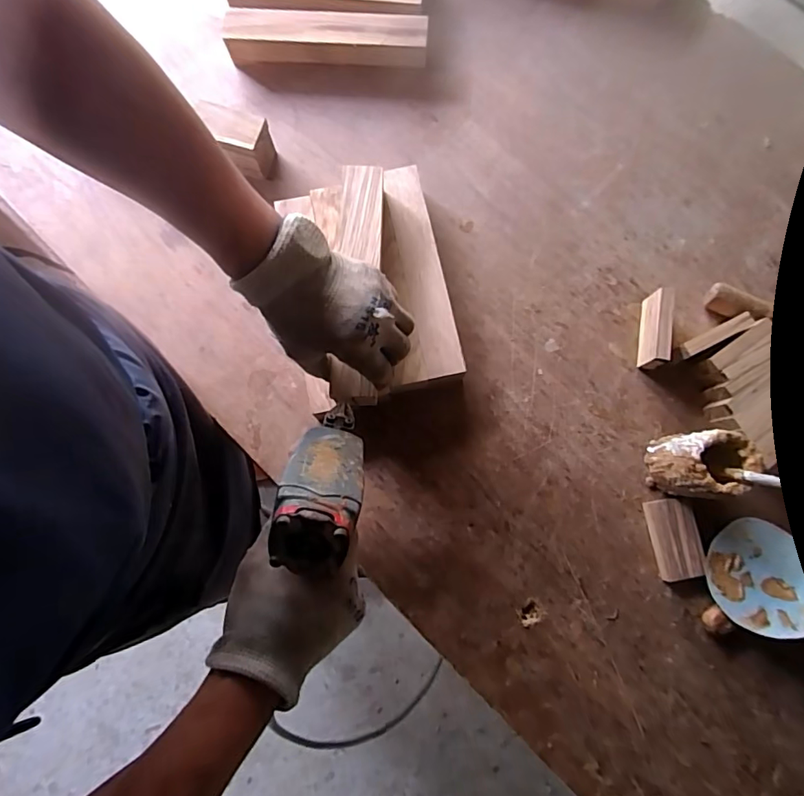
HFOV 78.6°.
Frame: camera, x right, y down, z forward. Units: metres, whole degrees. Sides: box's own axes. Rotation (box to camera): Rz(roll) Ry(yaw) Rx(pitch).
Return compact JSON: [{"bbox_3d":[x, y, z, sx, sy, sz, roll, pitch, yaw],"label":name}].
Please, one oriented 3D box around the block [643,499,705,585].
[{"bbox_3d":[0.291,0.151,0.526,0.047,0.016,0.080,-8,81,0],"label":"block"}]

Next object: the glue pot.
[{"bbox_3d":[0.301,0.069,0.503,0.059,0.098,0.062,0,77,-1],"label":"glue pot"}]

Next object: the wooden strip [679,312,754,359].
[{"bbox_3d":[0.340,-0.067,0.529,0.080,0.008,0.017,-28,78,6],"label":"wooden strip"}]

